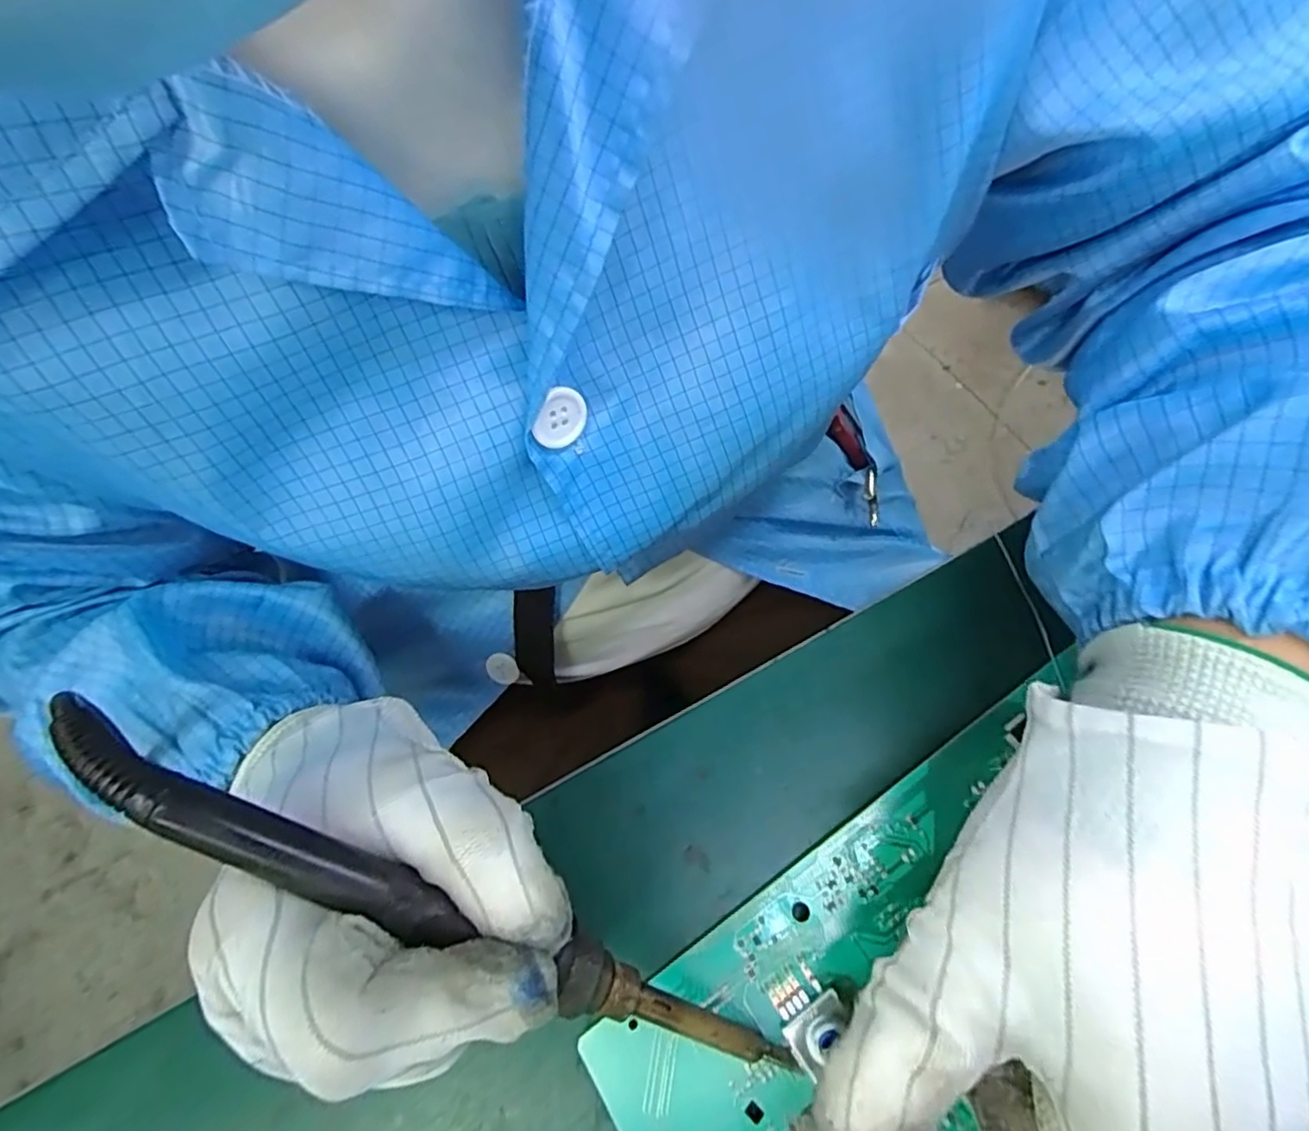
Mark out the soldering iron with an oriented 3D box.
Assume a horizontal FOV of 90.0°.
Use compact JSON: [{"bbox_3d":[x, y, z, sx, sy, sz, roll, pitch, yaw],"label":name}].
[{"bbox_3d":[-0.048,0.091,0.165,0.204,0.015,0.015,32,65,-14],"label":"soldering iron"}]

